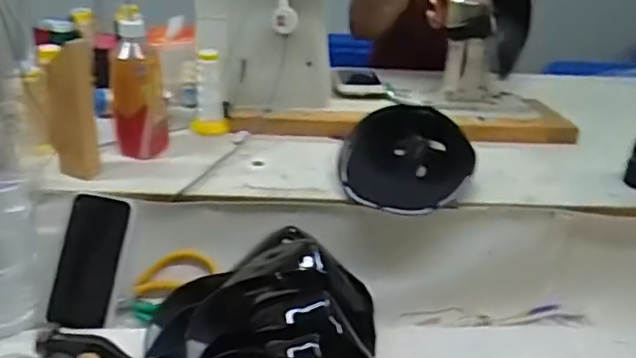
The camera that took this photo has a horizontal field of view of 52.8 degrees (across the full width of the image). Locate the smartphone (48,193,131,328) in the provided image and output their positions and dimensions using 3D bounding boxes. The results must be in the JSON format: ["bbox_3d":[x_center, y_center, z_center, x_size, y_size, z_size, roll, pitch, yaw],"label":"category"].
[{"bbox_3d":[-0.275,0.098,0.769,0.071,0.154,0.005,11,-7,5],"label":"smartphone"}]

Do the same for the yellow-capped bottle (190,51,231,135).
[{"bbox_3d":[-0.161,-0.130,0.943,0.055,0.116,0.064,-2,29,-8],"label":"yellow-capped bottle"}]

